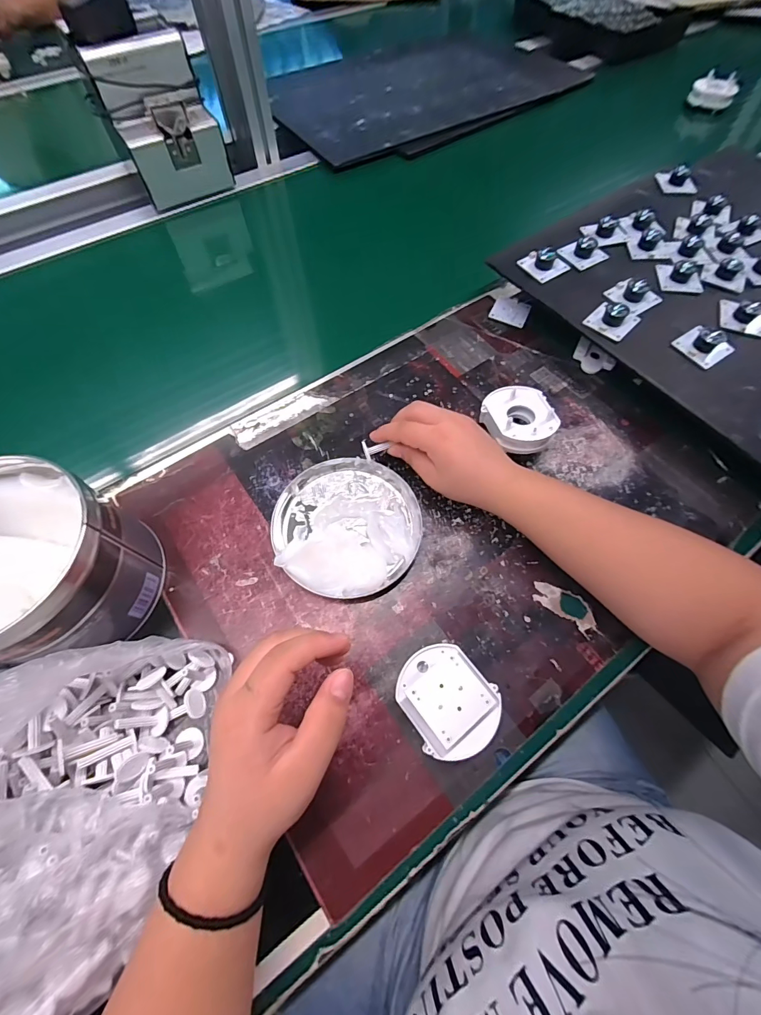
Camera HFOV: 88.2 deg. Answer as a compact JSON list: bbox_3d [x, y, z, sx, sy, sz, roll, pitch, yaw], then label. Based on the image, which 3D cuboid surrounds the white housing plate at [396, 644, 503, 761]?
[{"bbox_3d":[0.046,0.134,0.275,0.059,0.043,0.068,-40,72,-18],"label":"white housing plate"}]

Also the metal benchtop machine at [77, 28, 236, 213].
[{"bbox_3d":[-0.295,-0.523,0.538,0.124,0.136,0.087,-32,69,-14],"label":"metal benchtop machine"}]

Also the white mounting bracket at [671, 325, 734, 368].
[{"bbox_3d":[0.324,-0.165,0.386,0.043,0.022,0.043,-28,68,-12],"label":"white mounting bracket"}]

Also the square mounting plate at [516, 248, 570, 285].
[{"bbox_3d":[0.189,-0.281,0.444,0.048,0.018,0.043,-27,68,-12],"label":"square mounting plate"}]

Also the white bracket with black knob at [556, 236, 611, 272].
[{"bbox_3d":[0.239,-0.300,0.457,0.052,0.015,0.042,-27,68,-12],"label":"white bracket with black knob"}]

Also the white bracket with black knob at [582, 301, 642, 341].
[{"bbox_3d":[0.243,-0.199,0.403,0.047,0.019,0.043,-41,71,-17],"label":"white bracket with black knob"}]

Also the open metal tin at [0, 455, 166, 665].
[{"bbox_3d":[-0.247,0.048,0.283,0.127,0.101,0.122,1,65,-1],"label":"open metal tin"}]

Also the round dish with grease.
[{"bbox_3d":[-0.030,0.012,0.342,0.126,0.029,0.125,1,65,-1],"label":"round dish with grease"}]

